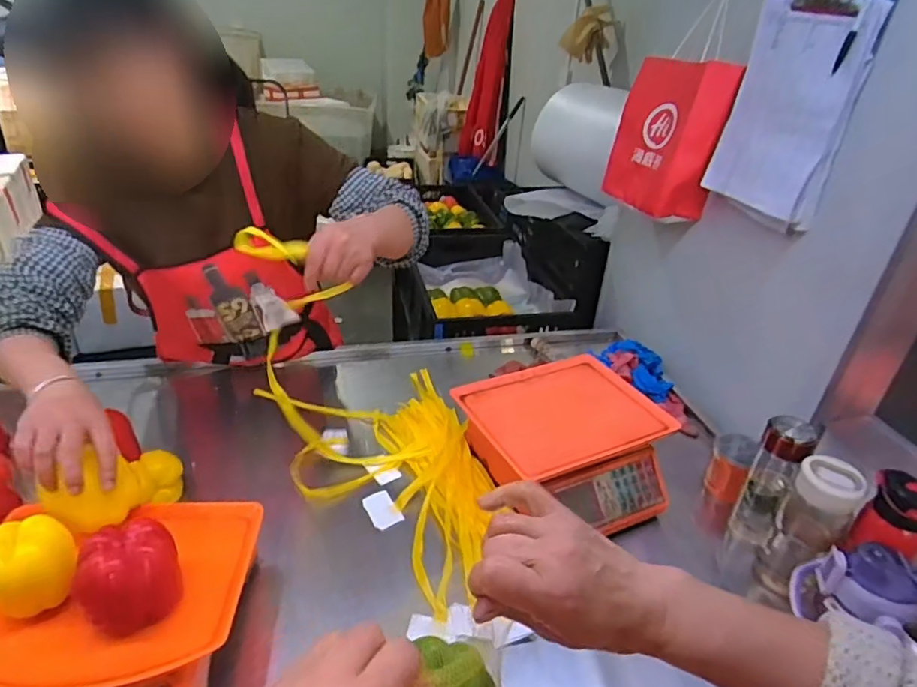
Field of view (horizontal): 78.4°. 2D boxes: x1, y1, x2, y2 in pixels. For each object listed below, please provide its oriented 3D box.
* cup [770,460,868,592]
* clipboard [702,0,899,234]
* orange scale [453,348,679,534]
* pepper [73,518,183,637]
[{"bbox_3d":[0.465,0.248,0.747,0.072,0.203,0.070,-4,31,-14],"label":"cup"},{"bbox_3d":[0.539,-0.393,0.927,0.017,0.360,0.229,4,22,-21],"label":"clipboard"},{"bbox_3d":[0.178,0.162,0.924,0.309,0.100,0.295,-11,34,-24],"label":"orange scale"},{"bbox_3d":[-0.328,0.228,0.562,0.086,0.094,0.074,-18,37,-34],"label":"pepper"}]

